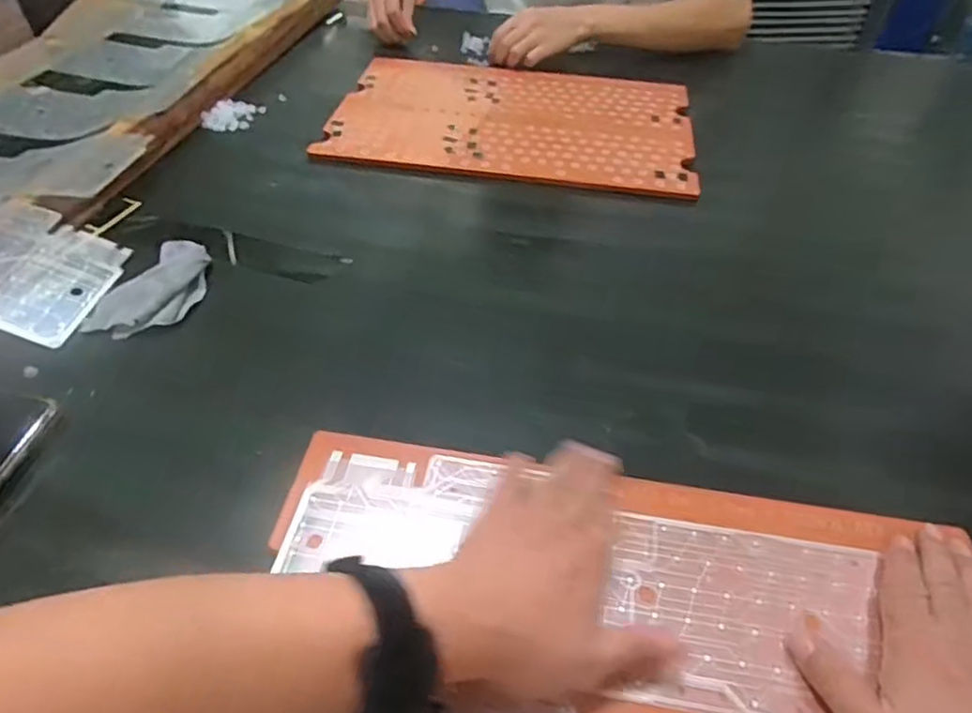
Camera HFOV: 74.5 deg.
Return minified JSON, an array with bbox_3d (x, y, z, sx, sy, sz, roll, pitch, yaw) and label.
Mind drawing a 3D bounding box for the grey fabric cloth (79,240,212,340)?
[{"bbox_3d":[-0.282,-0.060,0.550,0.075,0.011,0.117,12,47,10],"label":"grey fabric cloth"}]

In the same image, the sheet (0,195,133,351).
[{"bbox_3d":[-0.391,-0.076,0.546,0.139,0.011,0.132,21,47,-5],"label":"sheet"}]

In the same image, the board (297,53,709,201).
[{"bbox_3d":[0.034,-0.294,0.782,0.420,0.009,0.283,8,47,7],"label":"board"}]

